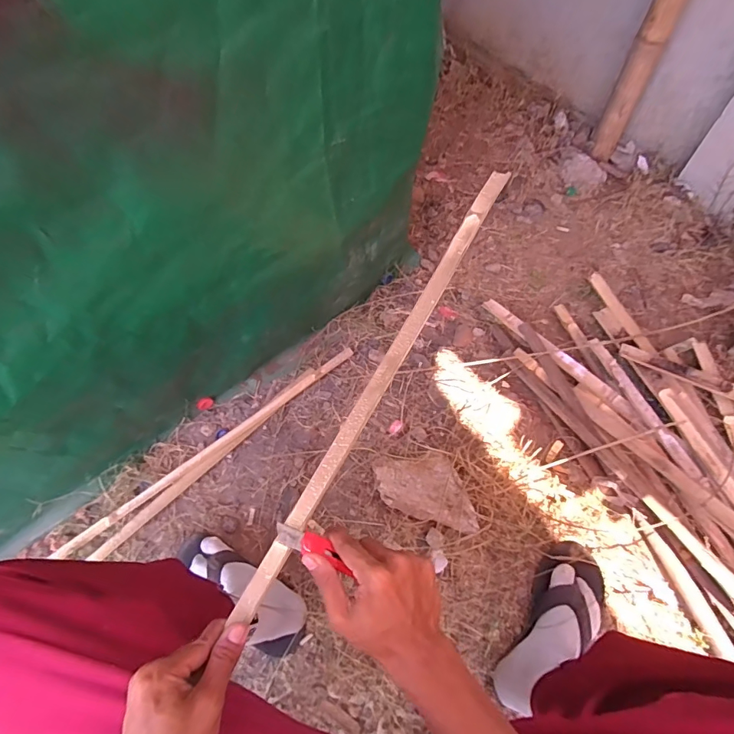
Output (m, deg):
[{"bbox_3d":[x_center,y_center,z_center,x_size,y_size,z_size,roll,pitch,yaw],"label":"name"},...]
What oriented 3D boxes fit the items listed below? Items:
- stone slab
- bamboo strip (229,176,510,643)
[{"bbox_3d":[0.111,0.222,0.821,0.202,0.048,0.123,16,63,10],"label":"stone slab"},{"bbox_3d":[0.038,-0.024,0.517,0.026,0.012,0.631,25,67,14],"label":"bamboo strip"}]

